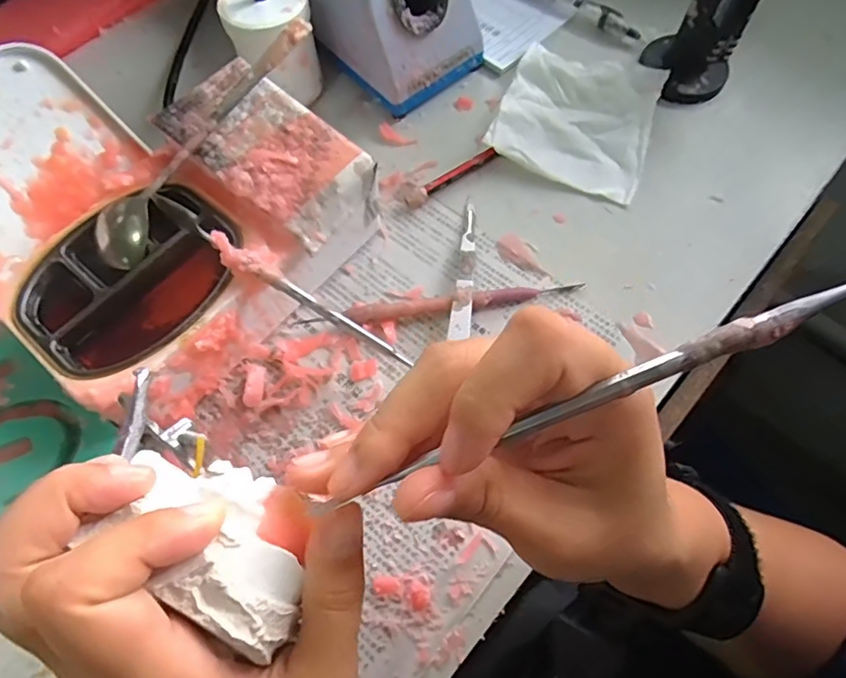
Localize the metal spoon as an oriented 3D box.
[{"bbox_3d":[-0.118,-0.108,0.307,0.038,0.019,0.170,42,88,19],"label":"metal spoon"}]

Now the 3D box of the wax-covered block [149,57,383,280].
[{"bbox_3d":[-0.085,-0.094,0.332,0.122,0.073,0.069,37,73,16],"label":"wax-covered block"}]

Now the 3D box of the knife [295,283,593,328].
[{"bbox_3d":[0.010,-0.020,0.325,0.170,0.016,0.013,-9,67,-2],"label":"knife"}]

